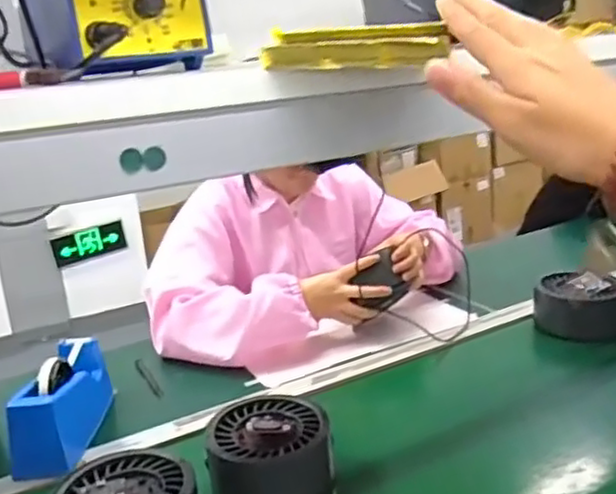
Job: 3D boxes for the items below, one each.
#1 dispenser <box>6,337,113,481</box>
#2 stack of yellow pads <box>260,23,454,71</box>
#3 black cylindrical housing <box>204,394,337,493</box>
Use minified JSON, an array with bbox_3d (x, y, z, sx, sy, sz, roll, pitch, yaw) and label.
[{"bbox_3d":[-0.319,0.199,0.886,0.065,0.101,0.210,-5,16,1],"label":"dispenser"},{"bbox_3d":[0.027,-0.114,0.388,0.103,0.022,0.026,0,17,17],"label":"stack of yellow pads"},{"bbox_3d":[-0.041,0.230,0.763,0.135,0.069,0.139,-4,16,1],"label":"black cylindrical housing"}]

